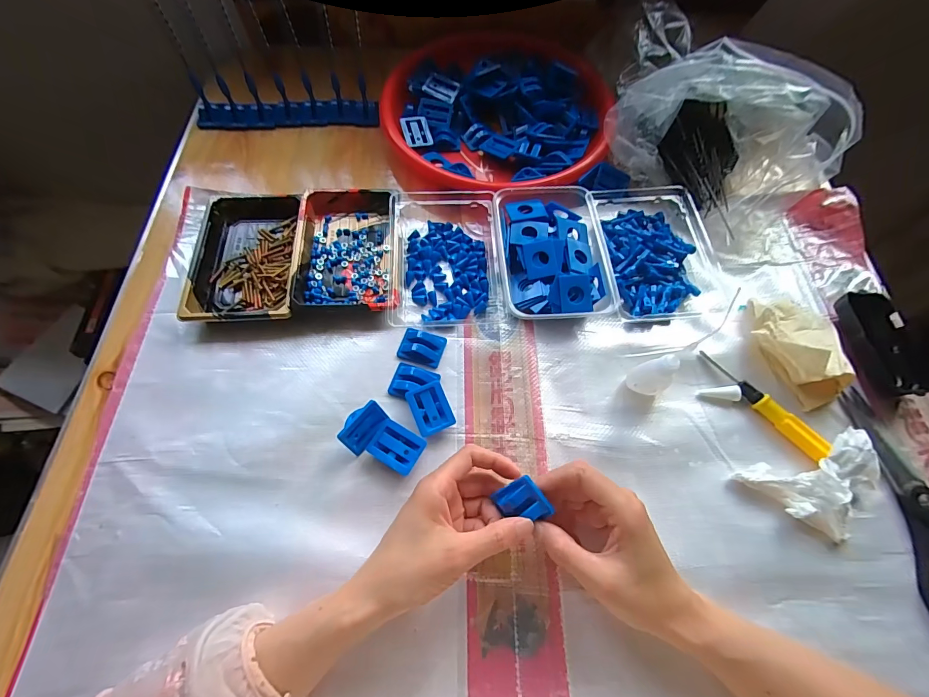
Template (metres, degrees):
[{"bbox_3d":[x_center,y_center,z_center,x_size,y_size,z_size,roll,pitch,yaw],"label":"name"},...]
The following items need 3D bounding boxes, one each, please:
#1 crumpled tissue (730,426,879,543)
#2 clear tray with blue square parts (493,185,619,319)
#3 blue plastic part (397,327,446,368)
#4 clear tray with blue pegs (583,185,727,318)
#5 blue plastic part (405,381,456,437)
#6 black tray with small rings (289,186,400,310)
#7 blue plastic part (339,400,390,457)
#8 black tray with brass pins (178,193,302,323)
[{"bbox_3d":[0.303,0.120,0.335,0.107,0.034,0.072,-18,67,-10],"label":"crumpled tissue"},{"bbox_3d":[0.092,-0.104,0.433,0.110,0.033,0.157,-3,65,-4],"label":"clear tray with blue square parts"},{"bbox_3d":[-0.043,-0.001,0.399,0.044,0.007,0.033,15,66,4],"label":"blue plastic part"},{"bbox_3d":[0.213,-0.119,0.444,0.134,0.032,0.183,-3,65,-4],"label":"clear tray with blue pegs"},{"bbox_3d":[-0.031,0.057,0.372,0.034,0.016,0.045,-22,68,-12],"label":"blue plastic part"},{"bbox_3d":[-0.128,-0.113,0.437,0.107,0.026,0.160,-3,65,-4],"label":"black tray with small rings"},{"bbox_3d":[-0.092,0.071,0.358,0.044,0.034,0.012,-46,41,-15],"label":"blue plastic part"},{"bbox_3d":[-0.237,-0.103,0.433,0.109,0.022,0.163,-3,65,-4],"label":"black tray with brass pins"}]

